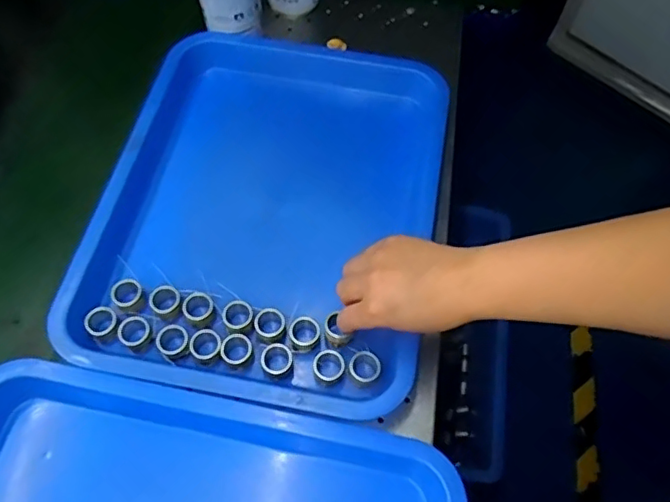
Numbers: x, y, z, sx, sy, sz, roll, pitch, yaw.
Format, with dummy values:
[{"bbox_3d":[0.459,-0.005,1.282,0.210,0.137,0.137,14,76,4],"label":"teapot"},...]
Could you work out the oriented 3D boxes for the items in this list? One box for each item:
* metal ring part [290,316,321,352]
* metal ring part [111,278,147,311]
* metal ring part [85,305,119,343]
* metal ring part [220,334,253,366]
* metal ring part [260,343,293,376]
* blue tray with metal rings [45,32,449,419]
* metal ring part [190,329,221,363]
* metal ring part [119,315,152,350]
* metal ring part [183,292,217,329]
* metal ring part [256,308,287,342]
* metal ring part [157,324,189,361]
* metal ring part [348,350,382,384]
[{"bbox_3d":[-0.025,0.070,0.483,0.026,0.017,0.024,2,59,-3],"label":"metal ring part"},{"bbox_3d":[-0.177,0.038,0.496,0.024,0.016,0.028,-25,64,-17],"label":"metal ring part"},{"bbox_3d":[-0.194,0.061,0.484,0.028,0.015,0.025,37,64,17],"label":"metal ring part"},{"bbox_3d":[-0.080,0.081,0.472,0.025,0.013,0.023,2,59,-3],"label":"metal ring part"},{"bbox_3d":[-0.047,0.088,0.467,0.026,0.014,0.024,2,59,-3],"label":"metal ring part"},{"bbox_3d":[-0.062,-0.046,0.549,0.311,0.043,0.388,10,59,2],"label":"blue tray with metal rings"},{"bbox_3d":[-0.106,0.079,0.477,0.024,0.014,0.025,2,59,-3],"label":"metal ring part"},{"bbox_3d":[-0.166,0.067,0.479,0.025,0.013,0.025,2,59,-3],"label":"metal ring part"},{"bbox_3d":[-0.115,0.050,0.492,0.026,0.017,0.026,-16,61,-13],"label":"metal ring part"},{"bbox_3d":[-0.054,0.062,0.481,0.025,0.017,0.024,0,59,-4],"label":"metal ring part"},{"bbox_3d":[-0.133,0.075,0.476,0.025,0.012,0.028,-26,64,-18],"label":"metal ring part"},{"bbox_3d":[0.024,0.095,0.469,0.026,0.009,0.027,-20,62,-15],"label":"metal ring part"}]

